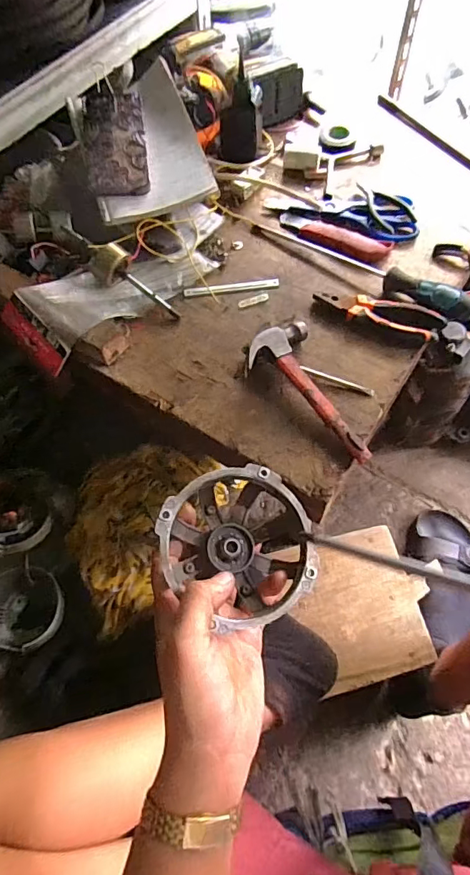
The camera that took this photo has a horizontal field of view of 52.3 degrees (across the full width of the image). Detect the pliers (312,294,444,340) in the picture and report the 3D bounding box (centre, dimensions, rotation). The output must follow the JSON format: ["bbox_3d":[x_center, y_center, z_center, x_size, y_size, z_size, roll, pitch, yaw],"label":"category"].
[{"bbox_3d":[0.172,-0.152,0.577,0.154,0.020,0.041,20,68,11],"label":"pliers"}]

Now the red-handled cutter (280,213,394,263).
[{"bbox_3d":[0.132,-0.273,0.640,0.156,0.015,0.035,25,69,13],"label":"red-handled cutter"}]

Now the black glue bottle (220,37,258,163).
[{"bbox_3d":[0.003,-0.455,0.663,0.054,0.143,0.050,-3,65,1],"label":"black glue bottle"}]

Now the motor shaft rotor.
[{"bbox_3d":[-0.142,-0.205,0.596,0.175,0.034,0.043,37,70,-5],"label":"motor shaft rotor"}]

